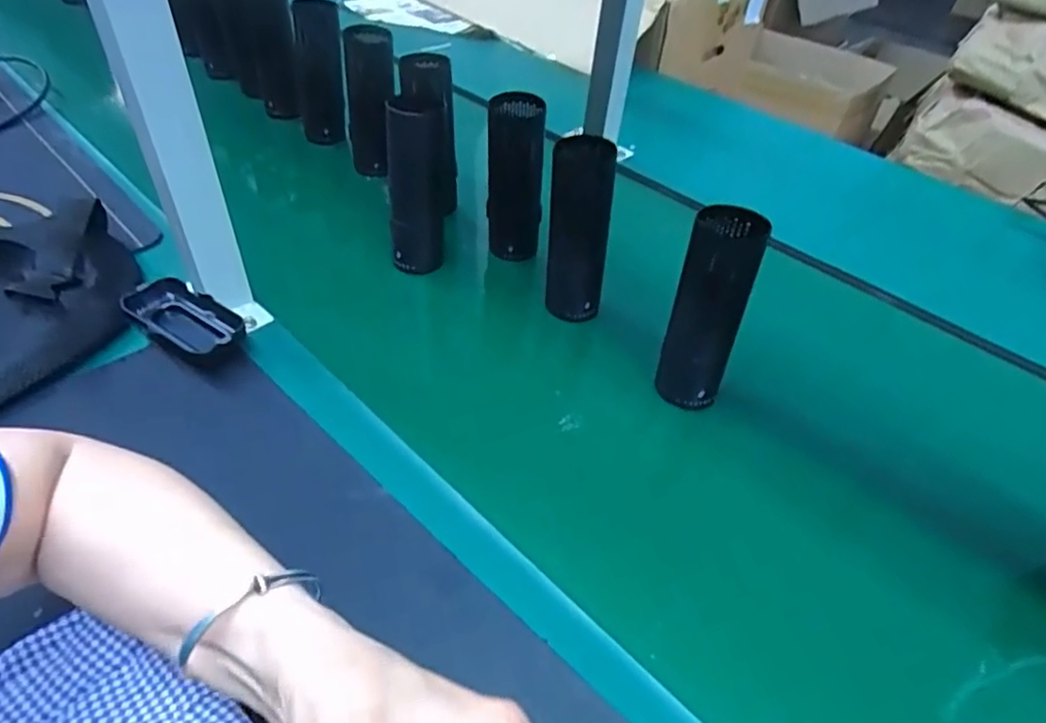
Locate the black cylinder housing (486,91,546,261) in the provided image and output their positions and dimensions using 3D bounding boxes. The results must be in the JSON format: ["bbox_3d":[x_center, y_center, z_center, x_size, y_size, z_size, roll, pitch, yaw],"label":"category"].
[{"bbox_3d":[-0.009,-0.183,0.632,0.053,0.164,0.041,0,44,-6],"label":"black cylinder housing"}]

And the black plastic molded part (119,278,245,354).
[{"bbox_3d":[-0.286,-0.038,0.531,0.103,0.022,0.049,23,47,17],"label":"black plastic molded part"}]

